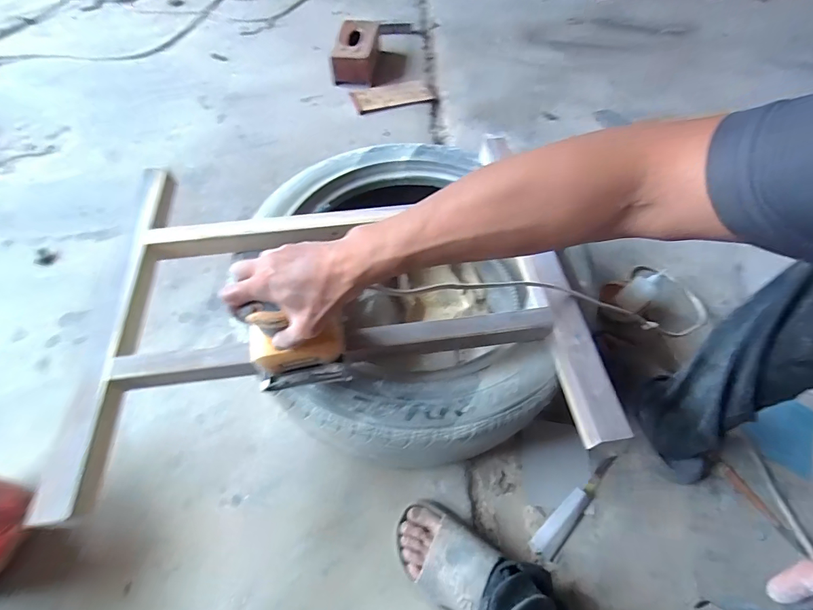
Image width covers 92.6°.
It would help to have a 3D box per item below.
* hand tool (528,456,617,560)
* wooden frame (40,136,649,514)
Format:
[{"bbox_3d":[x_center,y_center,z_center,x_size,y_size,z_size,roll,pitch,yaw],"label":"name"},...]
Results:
[{"bbox_3d":[0.271,0.313,0.619,0.195,0.021,0.034,-39,66,-21],"label":"hand tool"},{"bbox_3d":[-0.094,-0.030,0.569,0.661,0.057,0.530,-6,59,-4],"label":"wooden frame"}]

